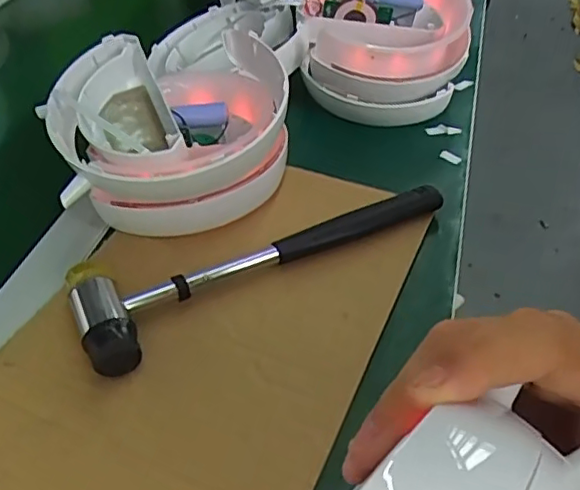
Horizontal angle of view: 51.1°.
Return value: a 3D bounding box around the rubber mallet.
[{"bbox_3d":[-0.018,-0.002,0.395,0.251,0.034,0.068,-27,50,-24],"label":"rubber mallet"}]

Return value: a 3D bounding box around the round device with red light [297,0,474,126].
[{"bbox_3d":[0.084,-0.180,0.535,0.145,0.089,0.147,7,45,7],"label":"round device with red light"}]

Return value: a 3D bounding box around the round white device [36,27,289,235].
[{"bbox_3d":[-0.080,-0.083,0.445,0.154,0.095,0.154,-4,40,3],"label":"round white device"}]

